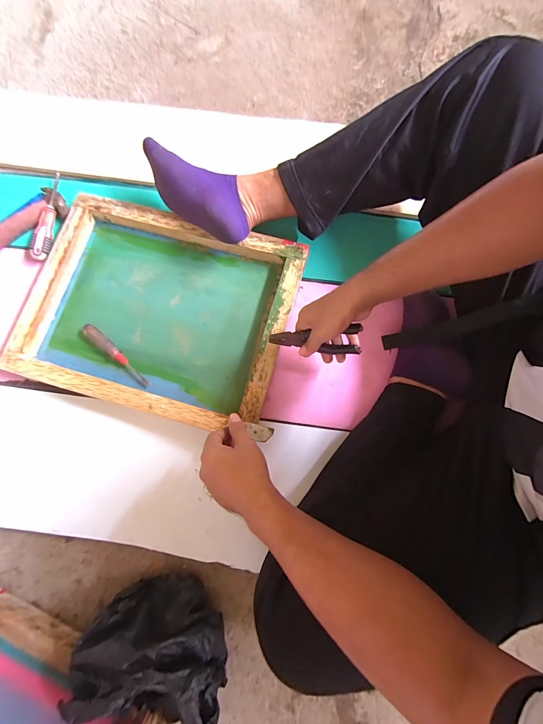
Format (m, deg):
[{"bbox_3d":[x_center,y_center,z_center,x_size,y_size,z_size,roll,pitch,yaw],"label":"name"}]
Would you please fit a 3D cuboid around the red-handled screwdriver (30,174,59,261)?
[{"bbox_3d":[-0.445,-0.291,0.638,0.034,0.023,0.178,3,79,1],"label":"red-handled screwdriver"}]

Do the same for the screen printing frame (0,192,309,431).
[{"bbox_3d":[-0.203,-0.096,0.592,0.451,0.043,0.356,15,79,4],"label":"screen printing frame"}]

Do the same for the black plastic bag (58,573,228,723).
[{"bbox_3d":[-0.160,0.397,0.448,0.198,0.127,0.130,8,79,2],"label":"black plastic bag"}]

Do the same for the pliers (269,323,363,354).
[{"bbox_3d":[0.068,-0.037,0.516,0.147,0.040,0.035,2,78,18],"label":"pliers"}]

